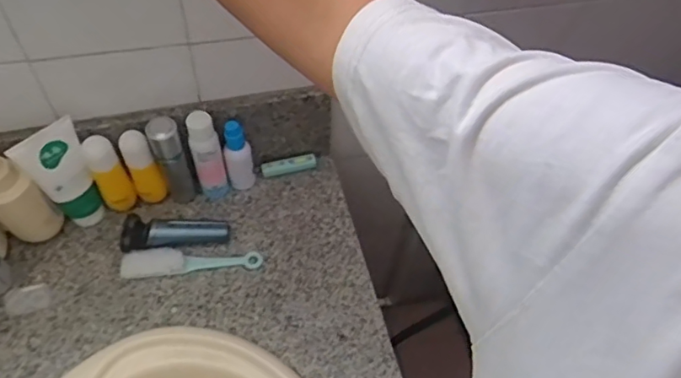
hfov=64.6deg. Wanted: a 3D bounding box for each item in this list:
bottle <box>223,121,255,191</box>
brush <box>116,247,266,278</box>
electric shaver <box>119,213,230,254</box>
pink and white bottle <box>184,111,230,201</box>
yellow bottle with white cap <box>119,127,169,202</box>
[{"bbox_3d":[-0.159,-0.055,0.851,0.041,0.137,0.033,-5,54,-8],"label":"bottle"},{"bbox_3d":[-0.222,0.108,0.802,0.203,0.029,0.036,-1,54,-5],"label":"brush"},{"bbox_3d":[-0.251,0.060,0.814,0.158,0.048,0.051,-7,55,-10],"label":"electric shaver"},{"bbox_3d":[-0.200,-0.048,0.819,0.041,0.162,0.042,35,58,19],"label":"pink and white bottle"},{"bbox_3d":[-0.296,-0.028,0.821,0.041,0.139,0.043,-29,61,-23],"label":"yellow bottle with white cap"}]

